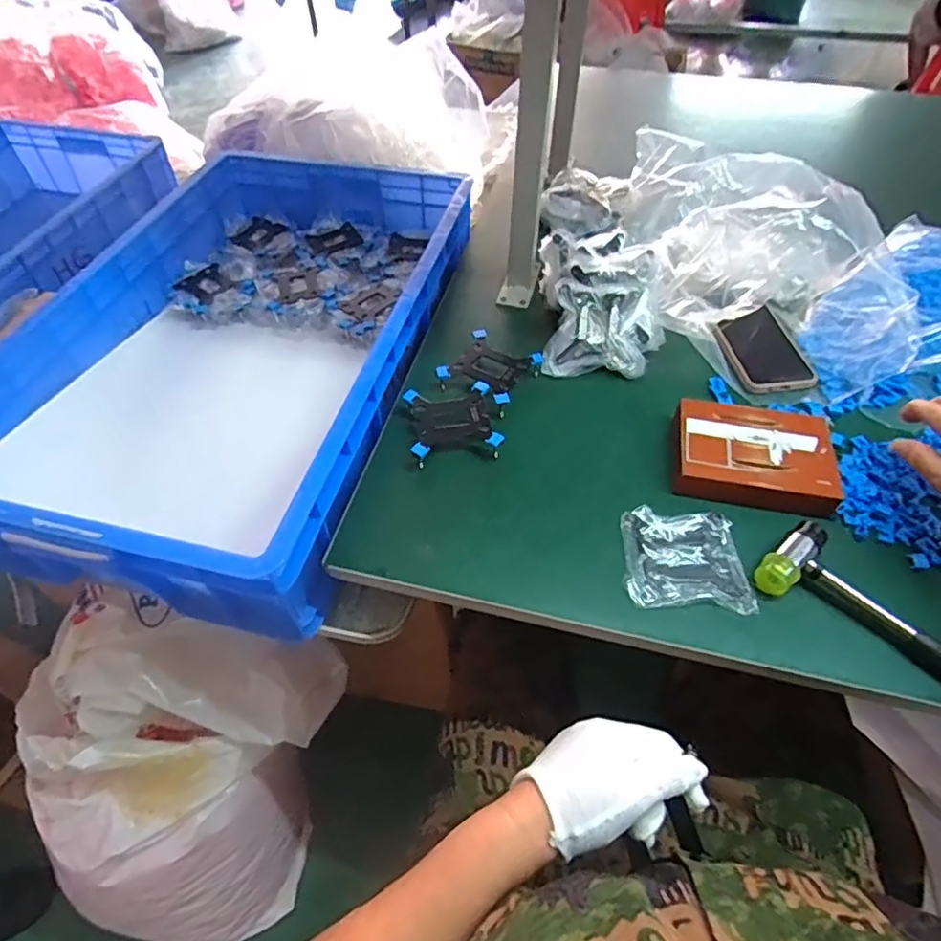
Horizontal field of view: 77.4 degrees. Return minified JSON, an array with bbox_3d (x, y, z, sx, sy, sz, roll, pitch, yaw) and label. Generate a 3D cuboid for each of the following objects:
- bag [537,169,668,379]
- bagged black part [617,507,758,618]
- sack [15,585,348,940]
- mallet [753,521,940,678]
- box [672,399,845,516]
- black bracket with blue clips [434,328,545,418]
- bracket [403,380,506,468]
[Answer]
[{"bbox_3d":[0.153,-0.268,0.728,0.123,0.072,0.356,2,54,2],"label":"bag"},{"bbox_3d":[0.185,0.074,0.506,0.100,0.009,0.094,4,54,3],"label":"bagged black part"},{"bbox_3d":[-0.376,0.457,0.828,0.362,0.519,0.341,7,54,6],"label":"sack"},{"bbox_3d":[0.346,0.127,0.452,0.239,0.025,0.063,34,61,23],"label":"mallet"},{"bbox_3d":[0.268,-0.016,0.557,0.143,0.029,0.109,10,54,8],"label":"box"},{"bbox_3d":[0.021,-0.109,0.638,0.086,0.032,0.085,29,59,20],"label":"black bracket with blue clips"},{"bbox_3d":[-0.018,-0.047,0.592,0.084,0.028,0.083,-9,54,-6],"label":"bracket"}]

